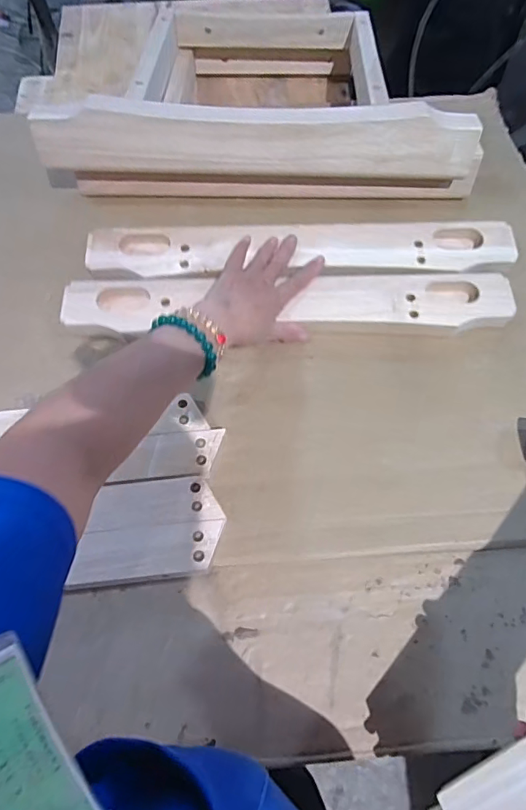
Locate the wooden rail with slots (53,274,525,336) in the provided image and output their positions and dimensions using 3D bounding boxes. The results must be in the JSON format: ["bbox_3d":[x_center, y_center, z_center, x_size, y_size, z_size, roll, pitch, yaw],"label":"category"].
[{"bbox_3d":[0.025,-0.111,0.542,0.479,0.024,0.070,1,69,2],"label":"wooden rail with slots"}]

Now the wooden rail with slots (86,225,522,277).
[{"bbox_3d":[0.043,-0.180,0.565,0.478,0.015,0.065,0,69,1],"label":"wooden rail with slots"}]

